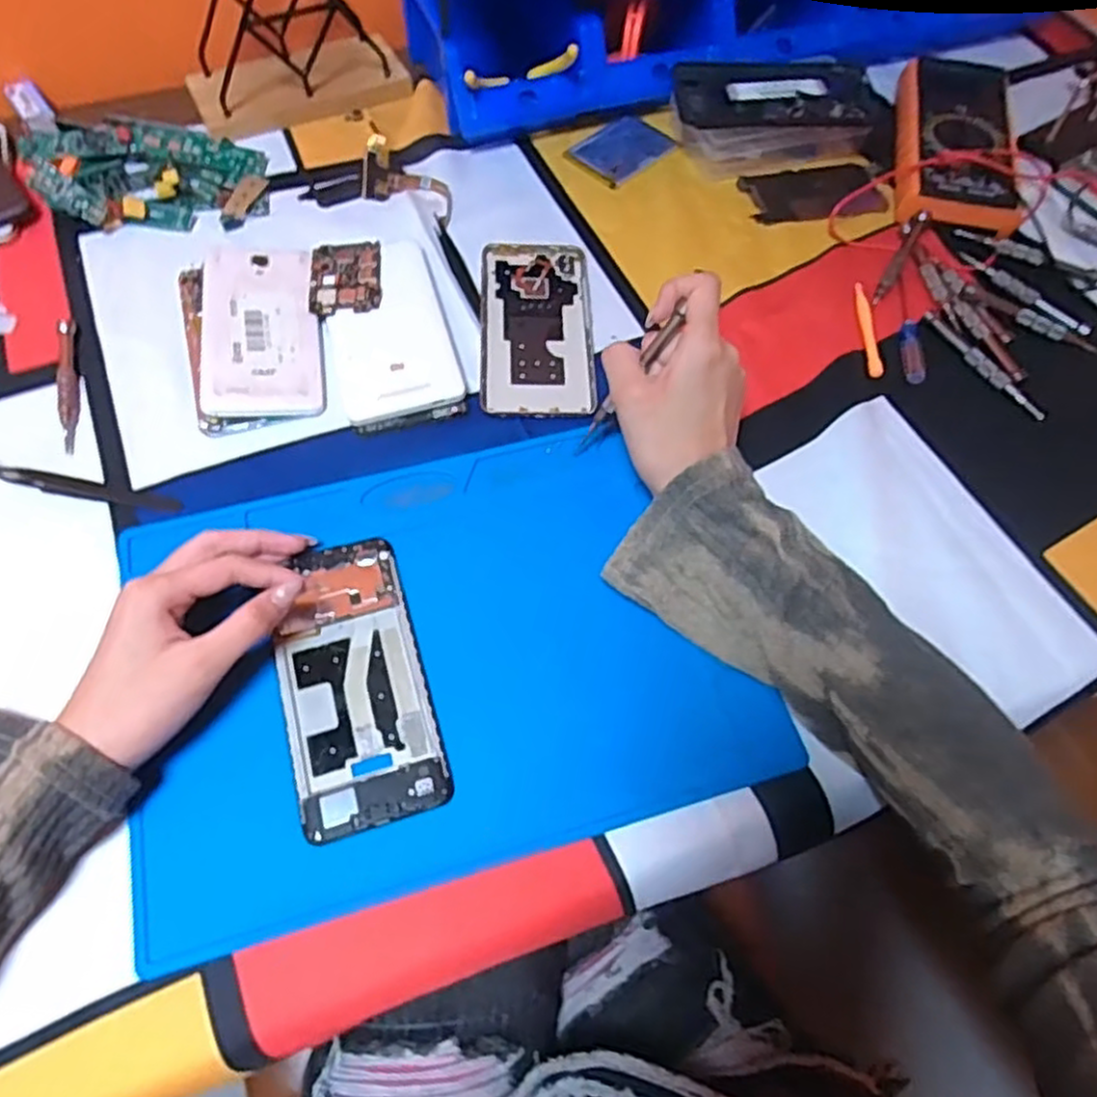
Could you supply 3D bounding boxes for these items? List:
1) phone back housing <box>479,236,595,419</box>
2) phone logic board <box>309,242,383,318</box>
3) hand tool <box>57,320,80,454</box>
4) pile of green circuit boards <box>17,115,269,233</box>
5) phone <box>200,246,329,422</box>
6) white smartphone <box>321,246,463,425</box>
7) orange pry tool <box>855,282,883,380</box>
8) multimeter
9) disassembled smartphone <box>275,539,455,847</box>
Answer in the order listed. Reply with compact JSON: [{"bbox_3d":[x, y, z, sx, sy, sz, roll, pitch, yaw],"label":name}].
[{"bbox_3d":[-0.008,-0.154,0.506,0.073,0.005,0.155,0,62,-2],"label":"phone back housing"},{"bbox_3d":[-0.138,-0.186,0.508,0.048,0.005,0.066,-4,62,-4],"label":"phone logic board"},{"bbox_3d":[-0.302,-0.103,0.465,0.010,0.007,0.106,-14,63,-9],"label":"hand tool"},{"bbox_3d":[-0.305,-0.278,0.551,0.177,0.026,0.092,-1,62,-2],"label":"pile of green circuit boards"},{"bbox_3d":[-0.187,-0.145,0.483,0.073,0.008,0.142,-2,62,-16],"label":"phone"},{"bbox_3d":[-0.107,-0.147,0.492,0.076,0.010,0.146,-13,63,-9],"label":"white smartphone"},{"bbox_3d":[0.221,-0.153,0.510,0.010,0.004,0.084,4,62,0],"label":"orange pry tool"},{"bbox_3d":[0.323,-0.326,0.586,0.089,0.036,0.184,12,62,4],"label":"multimeter"},{"bbox_3d":[-0.099,0.065,0.378,0.071,0.010,0.150,-12,63,-8],"label":"disassembled smartphone"}]

